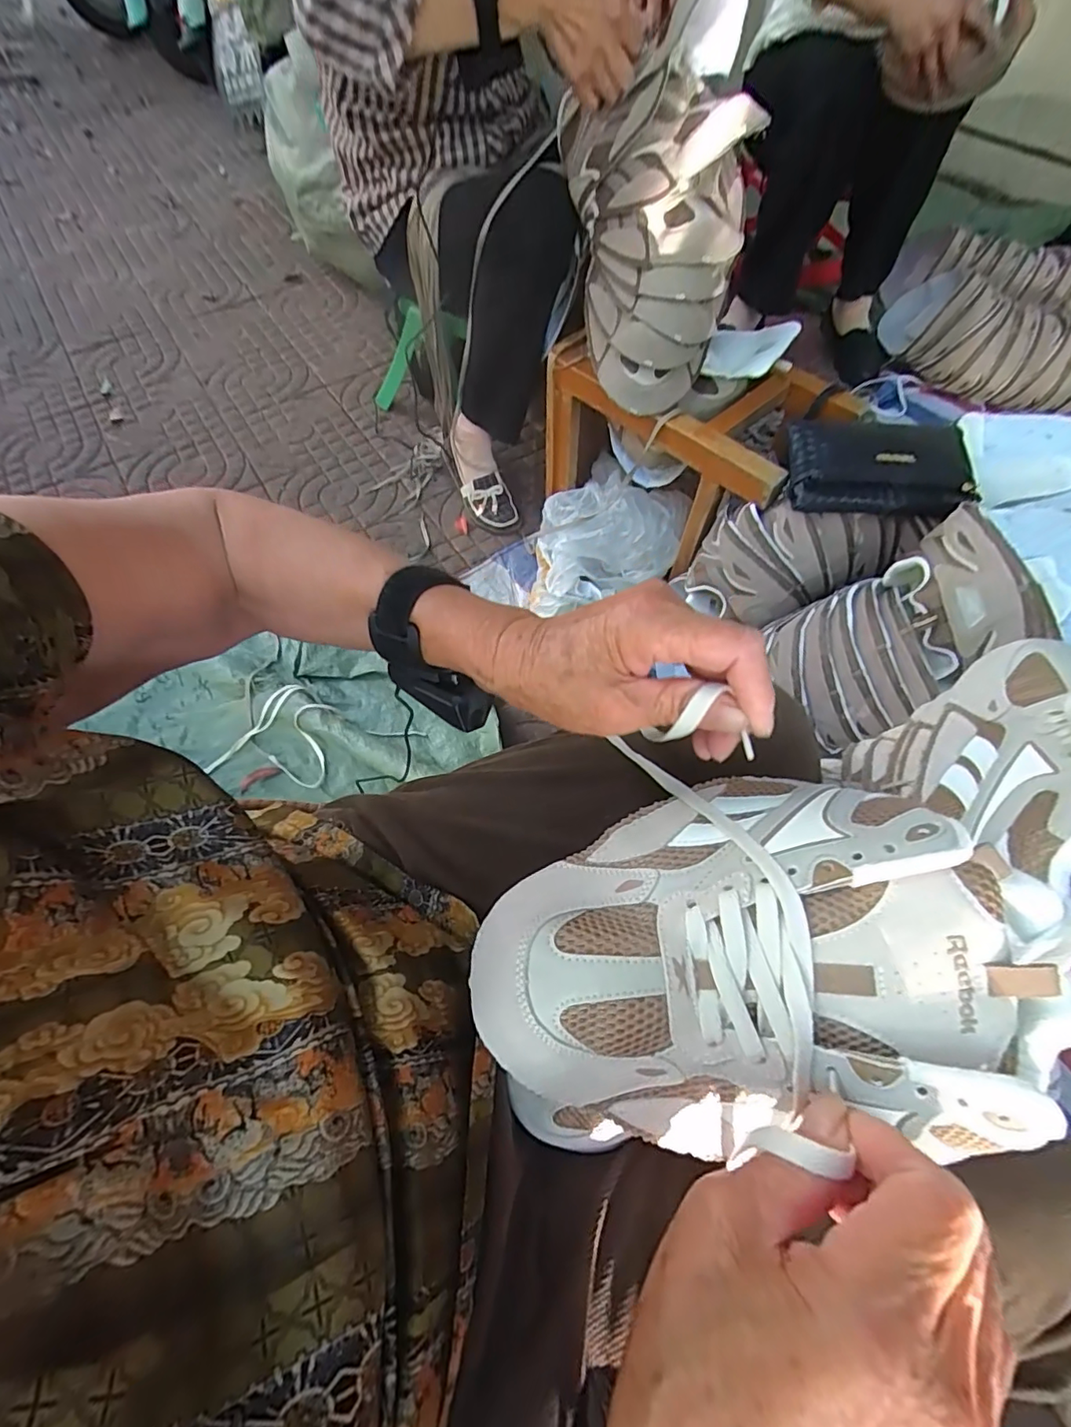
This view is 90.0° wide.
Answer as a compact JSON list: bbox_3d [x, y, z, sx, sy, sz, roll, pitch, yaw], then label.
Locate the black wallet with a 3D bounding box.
[{"bbox_3d":[0.403,-0.288,0.627,0.198,0.034,0.101,4,96,4],"label":"black wallet"}]

